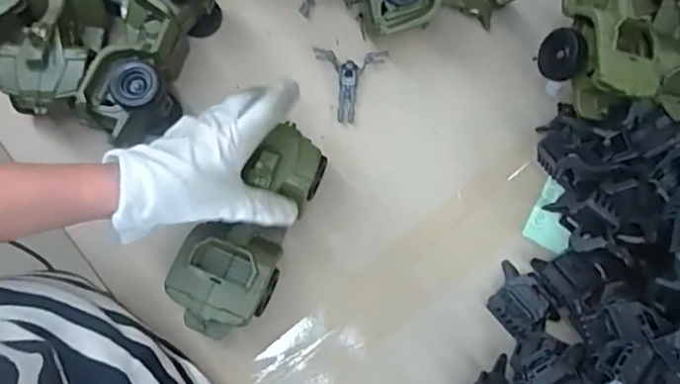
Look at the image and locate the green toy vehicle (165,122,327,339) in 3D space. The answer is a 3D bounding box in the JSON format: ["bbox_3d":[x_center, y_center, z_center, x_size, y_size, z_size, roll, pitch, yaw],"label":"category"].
[{"bbox_3d":[-0.076,0.033,0.499,0.076,0.067,0.187,28,78,7],"label":"green toy vehicle"}]

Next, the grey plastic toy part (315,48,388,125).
[{"bbox_3d":[0.007,-0.107,0.581,0.070,0.009,0.075,6,76,1],"label":"grey plastic toy part"}]

